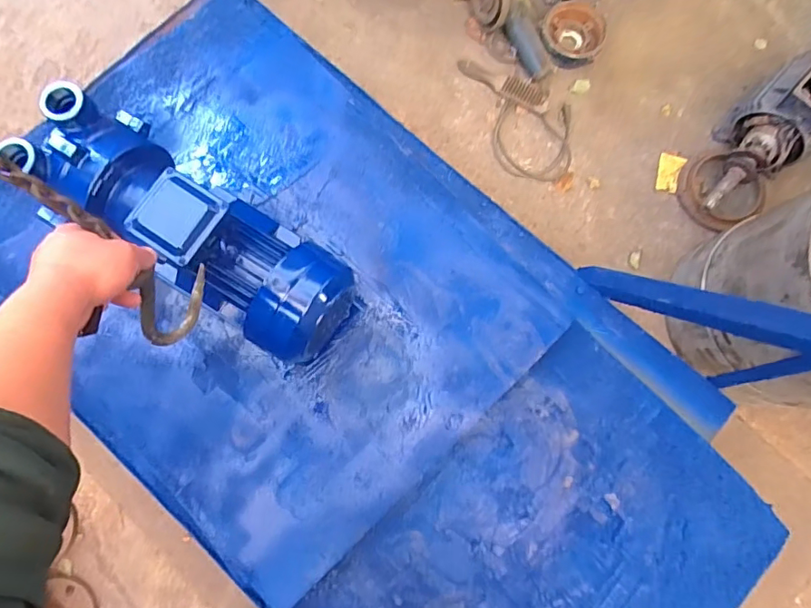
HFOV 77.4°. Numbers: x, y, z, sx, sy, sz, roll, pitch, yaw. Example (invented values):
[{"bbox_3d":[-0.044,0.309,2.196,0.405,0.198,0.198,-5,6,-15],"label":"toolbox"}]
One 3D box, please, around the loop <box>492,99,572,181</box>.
[{"bbox_3d":[0.310,-0.402,1.238,0.190,0.011,0.206,4,79,-1],"label":"loop"}]

